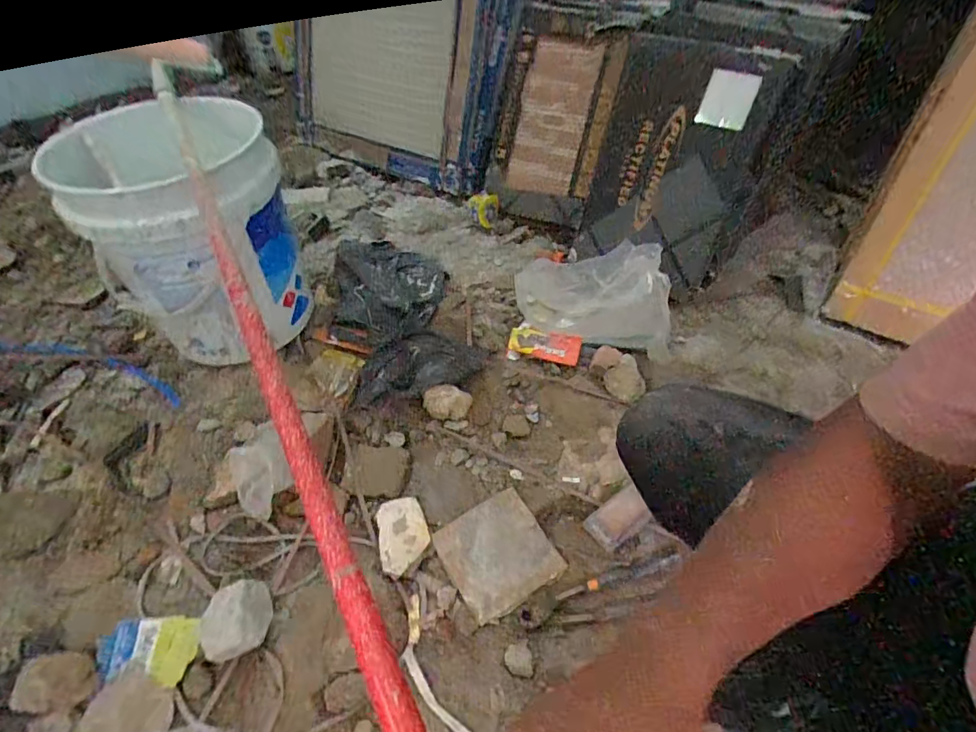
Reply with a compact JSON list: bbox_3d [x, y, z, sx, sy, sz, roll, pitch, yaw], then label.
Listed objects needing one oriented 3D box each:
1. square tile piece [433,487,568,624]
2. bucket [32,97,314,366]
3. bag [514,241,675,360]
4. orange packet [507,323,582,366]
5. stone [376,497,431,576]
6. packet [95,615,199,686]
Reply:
[{"bbox_3d":[0.014,0.253,0.666,0.133,0.014,0.136,-26,54,-21],"label":"square tile piece"},{"bbox_3d":[-0.473,-0.205,0.820,0.282,0.364,0.266,0,49,0],"label":"bucket"},{"bbox_3d":[0.195,-0.152,0.916,0.285,0.153,0.206,9,50,8],"label":"bag"},{"bbox_3d":[0.103,-0.042,0.894,0.127,0.018,0.076,10,58,8],"label":"orange packet"},{"bbox_3d":[-0.118,0.230,0.678,0.066,0.018,0.106,-12,50,-10],"label":"stone"},{"bbox_3d":[-0.410,0.339,0.593,0.118,0.009,0.070,3,49,3],"label":"packet"}]

